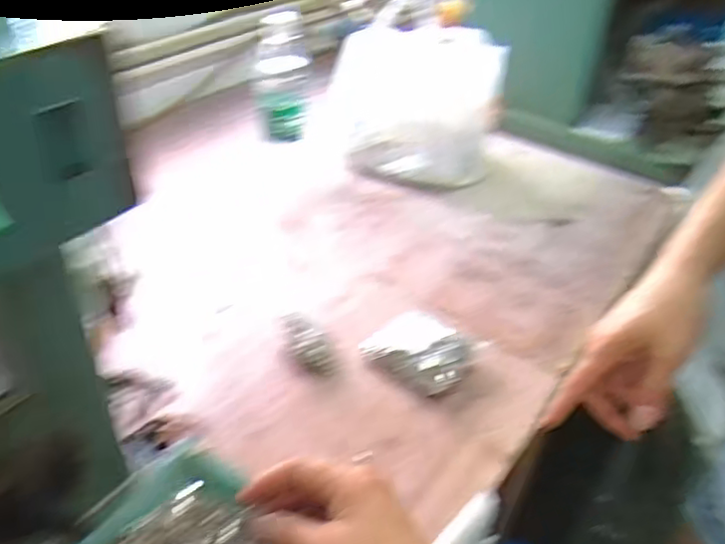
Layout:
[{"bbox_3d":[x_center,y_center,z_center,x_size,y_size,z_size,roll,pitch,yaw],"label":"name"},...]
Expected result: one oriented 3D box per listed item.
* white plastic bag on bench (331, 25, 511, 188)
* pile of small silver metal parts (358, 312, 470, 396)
[{"bbox_3d":[0.075,-0.237,0.911,0.246,0.200,0.134,5,38,2],"label":"white plastic bag on bench"},{"bbox_3d":[0.057,0.080,0.643,0.102,0.037,0.073,30,45,30],"label":"pile of small silver metal parts"}]

